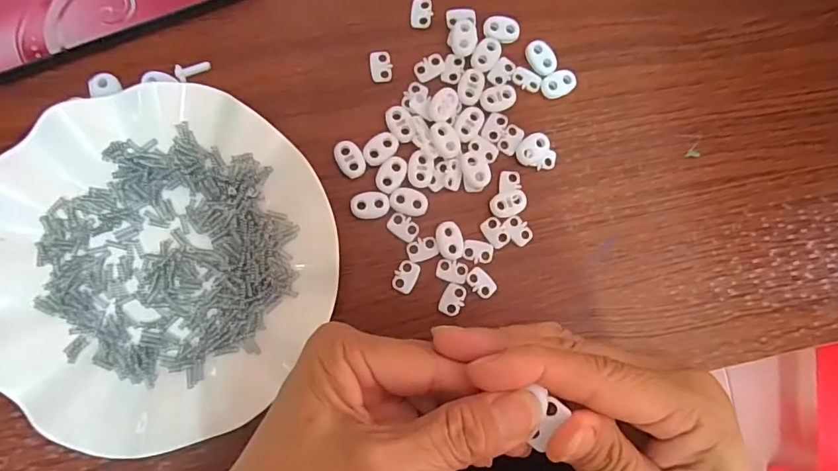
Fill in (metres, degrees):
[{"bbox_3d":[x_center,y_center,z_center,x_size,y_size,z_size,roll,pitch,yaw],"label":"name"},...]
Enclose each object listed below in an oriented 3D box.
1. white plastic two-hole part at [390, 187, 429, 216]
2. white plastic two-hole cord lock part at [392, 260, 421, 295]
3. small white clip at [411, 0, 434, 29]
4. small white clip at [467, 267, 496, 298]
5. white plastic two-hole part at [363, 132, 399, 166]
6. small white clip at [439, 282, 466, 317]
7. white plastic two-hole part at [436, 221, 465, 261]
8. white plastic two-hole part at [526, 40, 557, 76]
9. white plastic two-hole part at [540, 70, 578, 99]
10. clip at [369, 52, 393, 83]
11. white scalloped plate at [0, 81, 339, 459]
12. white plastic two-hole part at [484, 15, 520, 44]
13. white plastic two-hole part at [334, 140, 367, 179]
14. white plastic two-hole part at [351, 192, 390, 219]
[{"bbox_3d":[-0.006,-0.020,0.294,0.023,0.004,0.015,14,84,-4],"label":"white plastic two-hole part"},{"bbox_3d":[-0.007,0.025,0.292,0.013,0.004,0.019,22,84,-4],"label":"white plastic two-hole cord lock part"},{"bbox_3d":[0.002,-0.138,0.307,0.013,0.004,0.019,5,85,-5],"label":"small white clip"},{"bbox_3d":[0.038,0.028,0.295,0.013,0.004,0.020,-41,90,-7],"label":"small white clip"},{"bbox_3d":[-0.023,-0.052,0.295,0.023,0.004,0.015,-36,90,-7],"label":"white plastic two-hole part"},{"bbox_3d":[0.020,0.038,0.293,0.014,0.004,0.019,28,83,-3],"label":"small white clip"},{"bbox_3d":[0.019,0.003,0.296,0.015,0.004,0.022,-7,86,-6],"label":"white plastic two-hole part"},{"bbox_3d":[0.077,-0.111,0.310,0.015,0.005,0.022,-33,89,-7],"label":"white plastic two-hole part"},{"bbox_3d":[0.088,-0.095,0.311,0.022,0.005,0.016,-21,88,-7],"label":"white plastic two-hole part"},{"bbox_3d":[-0.023,-0.104,0.302,0.013,0.004,0.019,-7,86,-6],"label":"clip"},{"bbox_3d":[-0.140,0.014,0.269,0.178,0.023,0.181,0,85,-6],"label":"white scalloped plate"},{"bbox_3d":[0.052,-0.129,0.309,0.023,0.004,0.017,13,84,-5],"label":"white plastic two-hole part"},{"bbox_3d":[-0.041,-0.045,0.293,0.015,0.004,0.023,-25,88,-7],"label":"white plastic two-hole part"},{"bbox_3d":[-0.028,-0.018,0.292,0.022,0.004,0.016,-4,86,-6],"label":"white plastic two-hole part"}]

